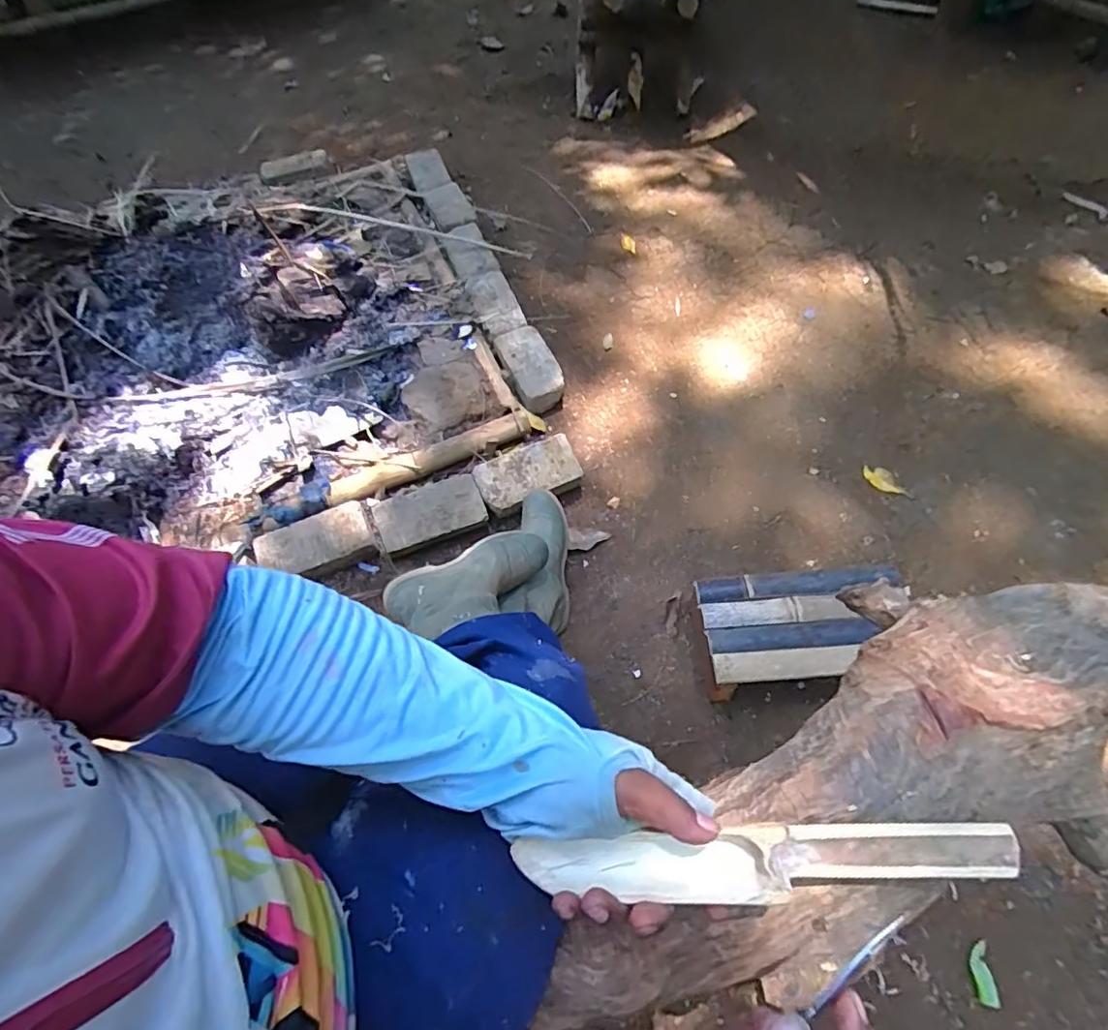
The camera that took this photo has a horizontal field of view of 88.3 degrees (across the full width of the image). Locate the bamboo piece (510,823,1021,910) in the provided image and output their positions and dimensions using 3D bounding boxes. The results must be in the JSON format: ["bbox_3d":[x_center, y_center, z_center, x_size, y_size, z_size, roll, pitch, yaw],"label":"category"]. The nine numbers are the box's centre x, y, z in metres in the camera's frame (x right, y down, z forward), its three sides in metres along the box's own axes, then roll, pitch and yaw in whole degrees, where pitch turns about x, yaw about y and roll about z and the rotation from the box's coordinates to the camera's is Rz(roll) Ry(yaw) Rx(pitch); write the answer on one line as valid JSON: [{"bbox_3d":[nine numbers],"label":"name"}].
[{"bbox_3d":[0.127,0.201,0.328,0.289,0.028,0.036,-1,59,-2],"label":"bamboo piece"}]

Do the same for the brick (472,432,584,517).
[{"bbox_3d":[-0.052,-0.072,1.200,0.212,0.083,0.117,-22,60,-10],"label":"brick"}]

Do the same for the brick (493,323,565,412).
[{"bbox_3d":[-0.055,-0.346,1.342,0.121,0.063,0.224,-21,60,-9],"label":"brick"}]

